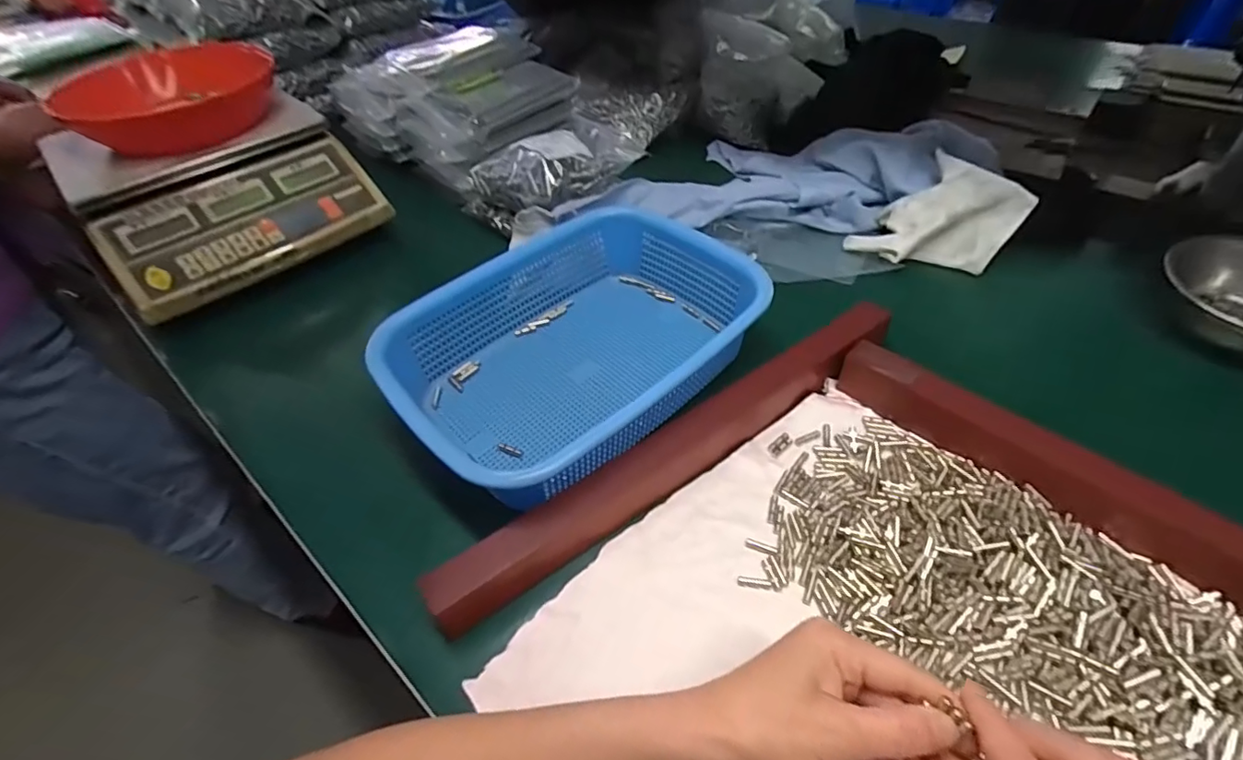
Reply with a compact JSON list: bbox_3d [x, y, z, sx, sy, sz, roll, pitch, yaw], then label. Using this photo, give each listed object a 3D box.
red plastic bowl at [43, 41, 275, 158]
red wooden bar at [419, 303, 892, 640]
[{"bbox_3d":[-0.524,-0.327,0.654,0.213,0.076,0.213,-27,52,-16],"label":"red plastic bowl"},{"bbox_3d":[0.051,0.042,0.387,0.385,0.045,0.031,-31,53,-19],"label":"red wooden bar"}]

